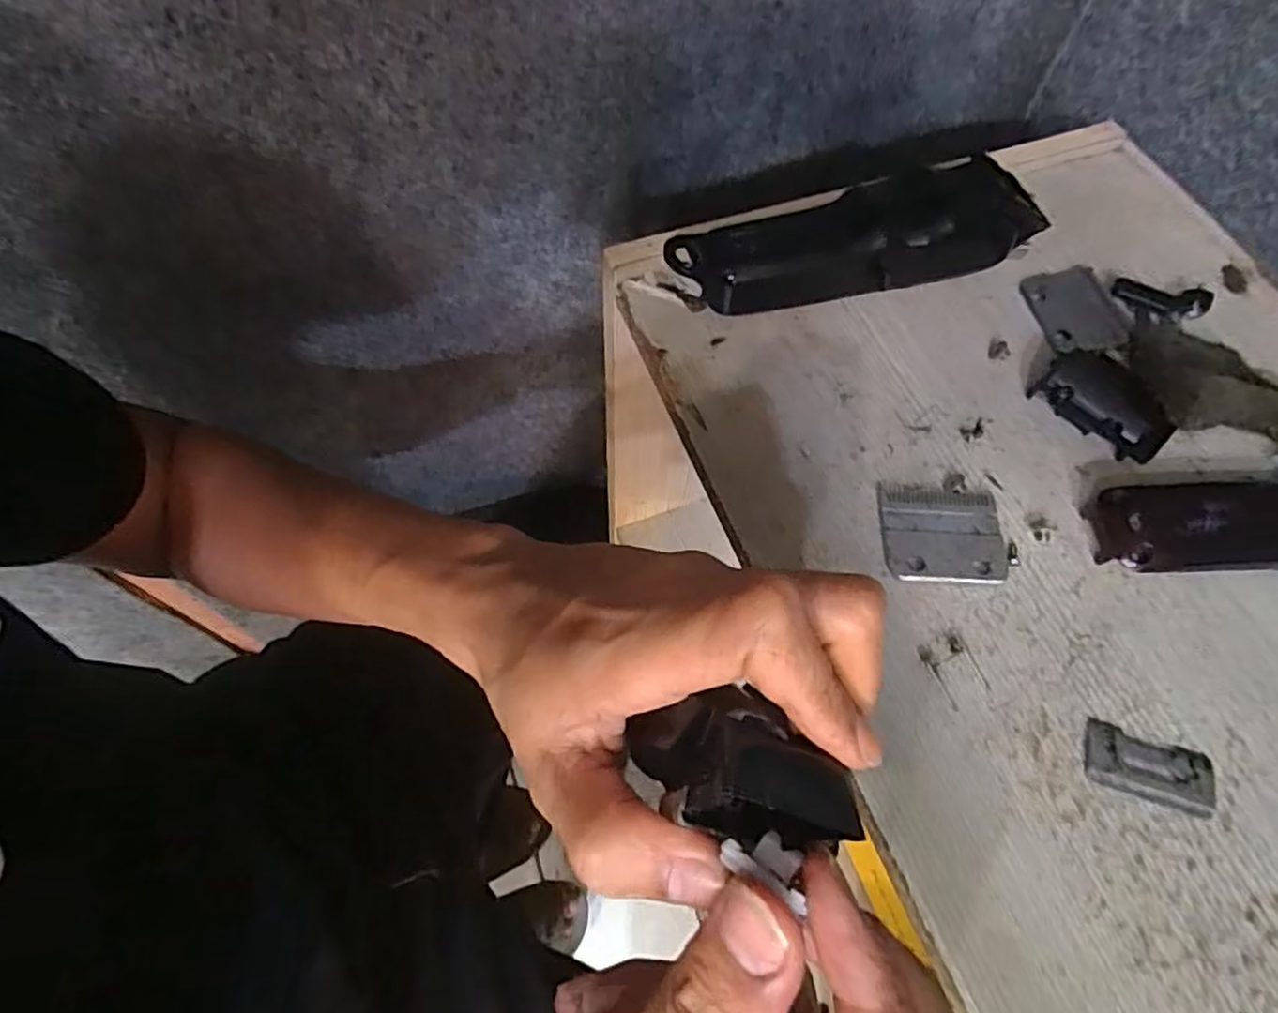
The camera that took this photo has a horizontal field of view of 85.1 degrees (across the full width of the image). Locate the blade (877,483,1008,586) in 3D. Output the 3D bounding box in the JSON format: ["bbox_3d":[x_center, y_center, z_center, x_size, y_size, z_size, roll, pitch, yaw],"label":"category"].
[{"bbox_3d":[0.119,0.010,0.274,0.046,0.004,0.042,4,62,0],"label":"blade"}]

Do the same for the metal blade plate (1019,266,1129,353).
[{"bbox_3d":[0.206,-0.093,0.329,0.038,0.004,0.051,-13,63,-2],"label":"metal blade plate"}]

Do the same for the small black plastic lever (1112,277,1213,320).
[{"bbox_3d":[0.247,-0.098,0.327,0.041,0.009,0.014,19,63,7],"label":"small black plastic lever"}]

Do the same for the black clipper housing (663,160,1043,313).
[{"bbox_3d":[0.095,-0.118,0.313,0.159,0.039,0.040,-16,64,-11],"label":"black clipper housing"}]

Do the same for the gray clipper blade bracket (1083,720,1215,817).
[{"bbox_3d":[0.173,0.088,0.235,0.041,0.004,0.021,19,63,7],"label":"gray clipper blade bracket"}]

